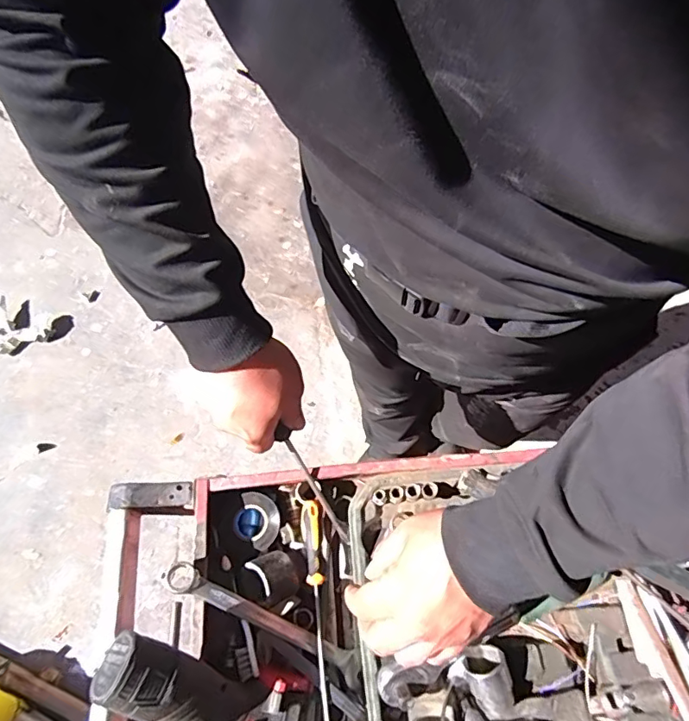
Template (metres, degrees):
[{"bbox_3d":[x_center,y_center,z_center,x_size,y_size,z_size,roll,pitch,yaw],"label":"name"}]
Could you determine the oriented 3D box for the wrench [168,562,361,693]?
[{"bbox_3d":[-0.075,0.263,0.499,0.221,0.021,0.027,33,66,-9],"label":"wrench"}]

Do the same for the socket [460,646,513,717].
[{"bbox_3d":[0.136,0.302,0.471,0.040,0.042,0.048,-24,97,-20],"label":"socket"}]

